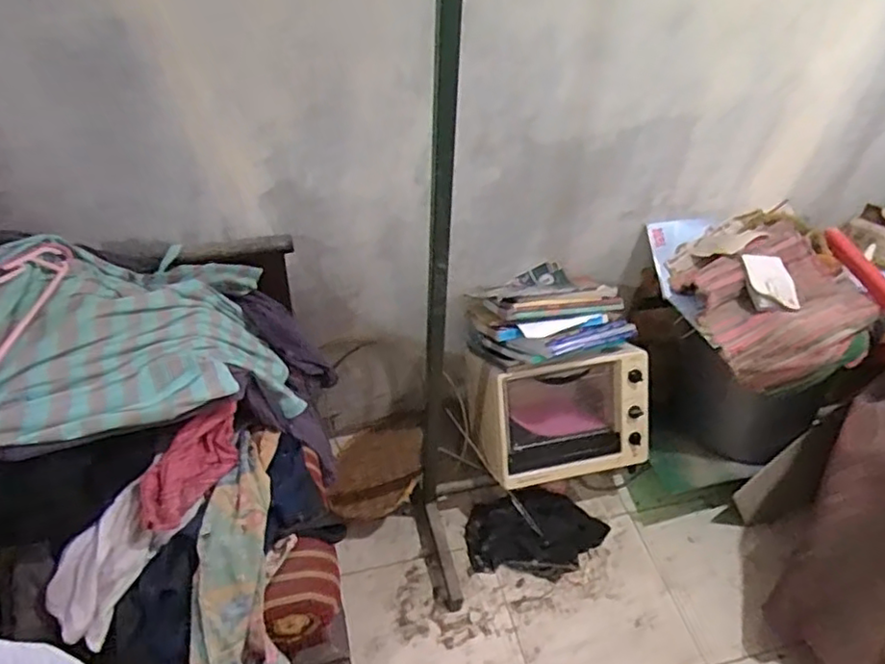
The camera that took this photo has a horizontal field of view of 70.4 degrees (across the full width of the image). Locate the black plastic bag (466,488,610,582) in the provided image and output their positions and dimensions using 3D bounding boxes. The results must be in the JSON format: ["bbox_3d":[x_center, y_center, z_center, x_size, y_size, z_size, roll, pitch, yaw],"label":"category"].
[{"bbox_3d":[0.251,0.512,1.612,0.366,0.083,0.217,1,44,-4],"label":"black plastic bag"}]

